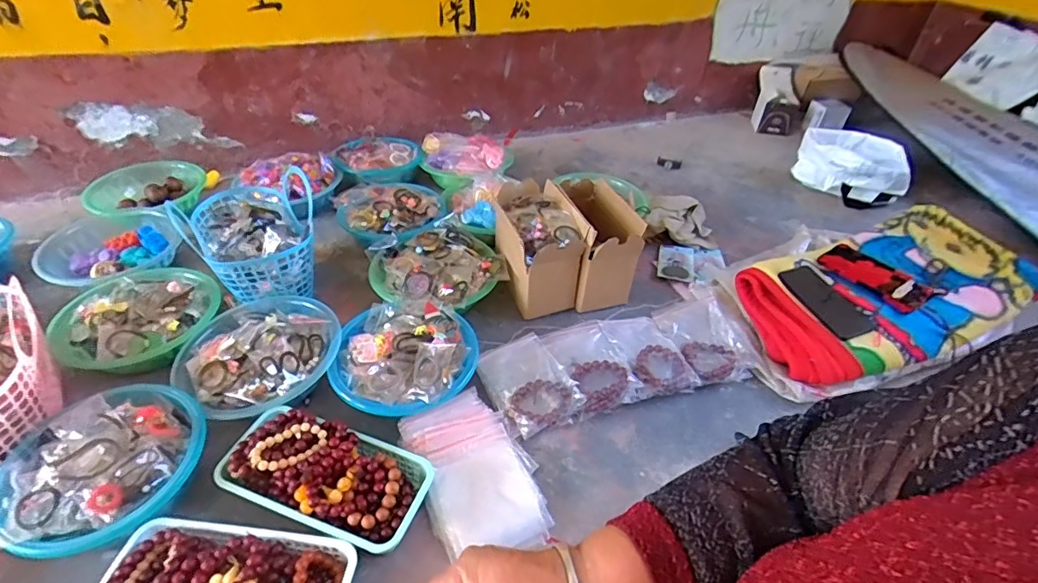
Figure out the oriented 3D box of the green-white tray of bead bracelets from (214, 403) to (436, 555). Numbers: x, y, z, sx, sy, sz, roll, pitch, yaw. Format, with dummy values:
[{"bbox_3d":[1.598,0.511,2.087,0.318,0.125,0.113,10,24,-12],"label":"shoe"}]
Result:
[{"bbox_3d":[-0.250,0.236,0.661,0.257,0.079,0.130,15,41,14],"label":"green-white tray of bead bracelets"}]

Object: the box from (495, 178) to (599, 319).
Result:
[{"bbox_3d":[0.031,-0.090,0.984,0.130,0.169,0.222,-11,42,-17],"label":"box"}]

